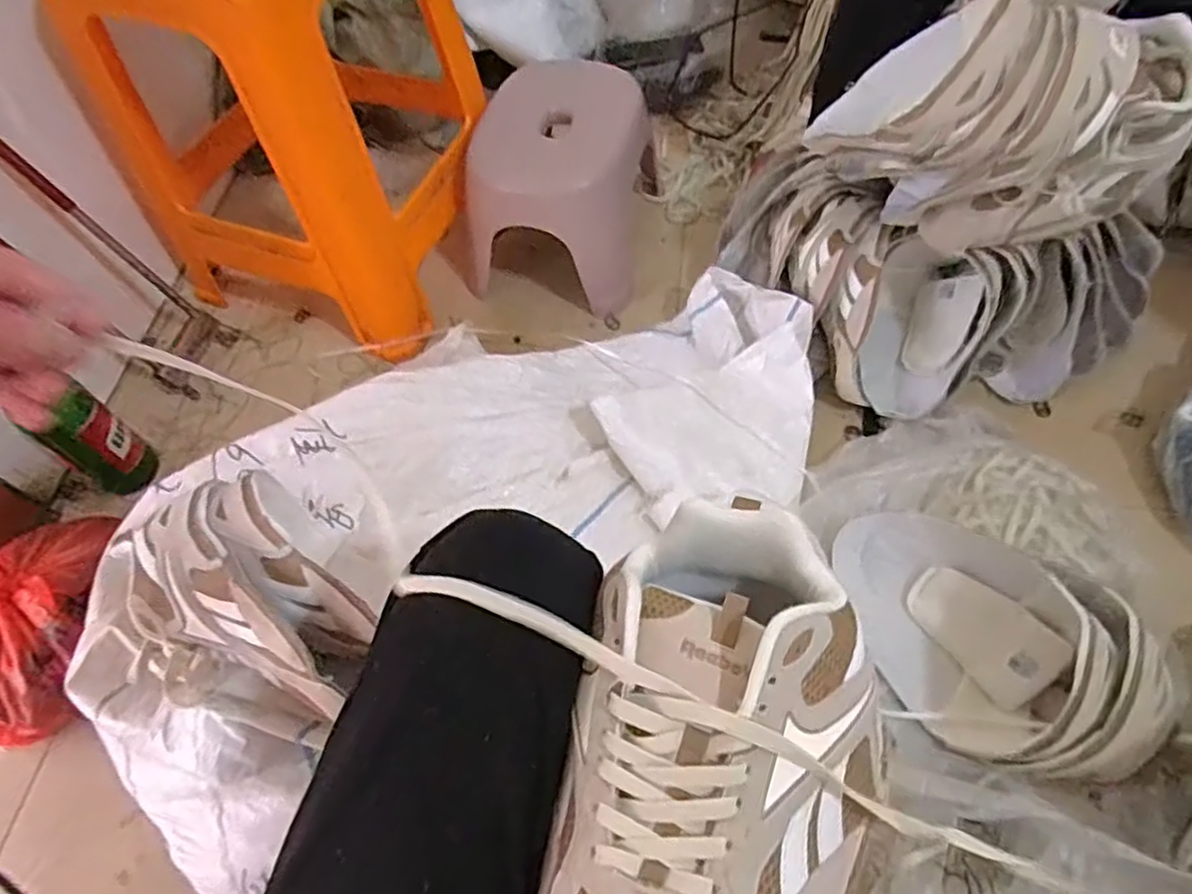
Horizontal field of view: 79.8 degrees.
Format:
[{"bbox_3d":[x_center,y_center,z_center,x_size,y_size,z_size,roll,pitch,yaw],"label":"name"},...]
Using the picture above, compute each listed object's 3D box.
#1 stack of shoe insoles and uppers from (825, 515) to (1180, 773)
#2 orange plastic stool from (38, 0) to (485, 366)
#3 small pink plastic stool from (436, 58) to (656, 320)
[{"bbox_3d":[0.345,0.179,0.648,0.286,0.110,0.183,22,104,34],"label":"stack of shoe insoles and uppers"},{"bbox_3d":[-0.393,-0.421,0.853,0.400,0.468,0.323,13,61,12],"label":"orange plastic stool"},{"bbox_3d":[-0.053,-0.343,0.943,0.230,0.204,0.250,12,60,11],"label":"small pink plastic stool"}]

